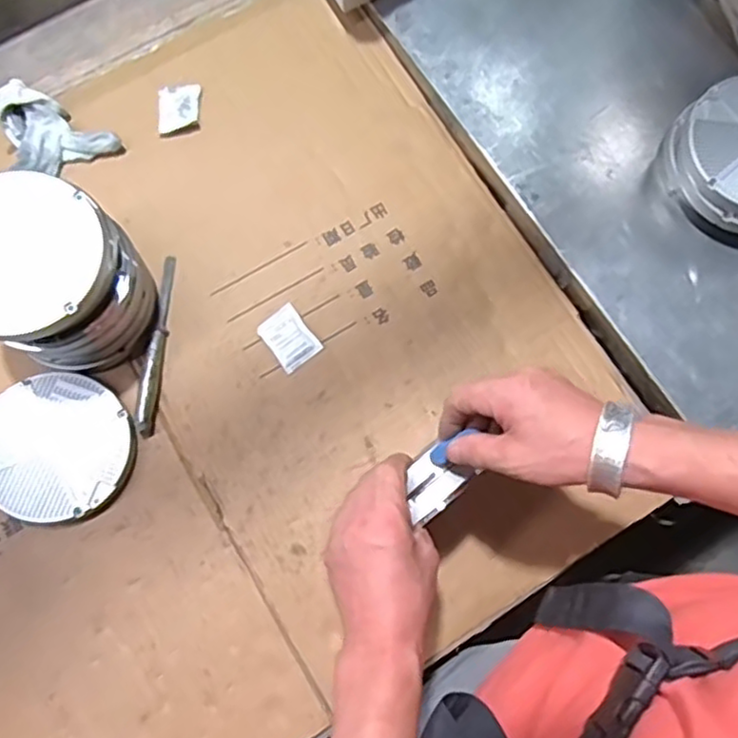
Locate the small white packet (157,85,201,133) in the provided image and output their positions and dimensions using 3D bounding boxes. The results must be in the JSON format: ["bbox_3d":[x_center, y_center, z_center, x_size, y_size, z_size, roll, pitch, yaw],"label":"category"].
[{"bbox_3d":[-0.202,-0.278,0.715,0.044,0.004,0.054,-3,77,-3],"label":"small white packet"}]

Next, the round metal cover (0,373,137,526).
[{"bbox_3d":[-0.292,0.071,0.621,0.132,0.018,0.139,1,77,-2],"label":"round metal cover"}]

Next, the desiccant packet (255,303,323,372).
[{"bbox_3d":[-0.080,-0.031,0.669,0.044,0.008,0.059,-36,81,-10],"label":"desiccant packet"}]

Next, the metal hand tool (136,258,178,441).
[{"bbox_3d":[-0.209,-0.026,0.657,0.020,0.011,0.180,3,77,-2],"label":"metal hand tool"}]

